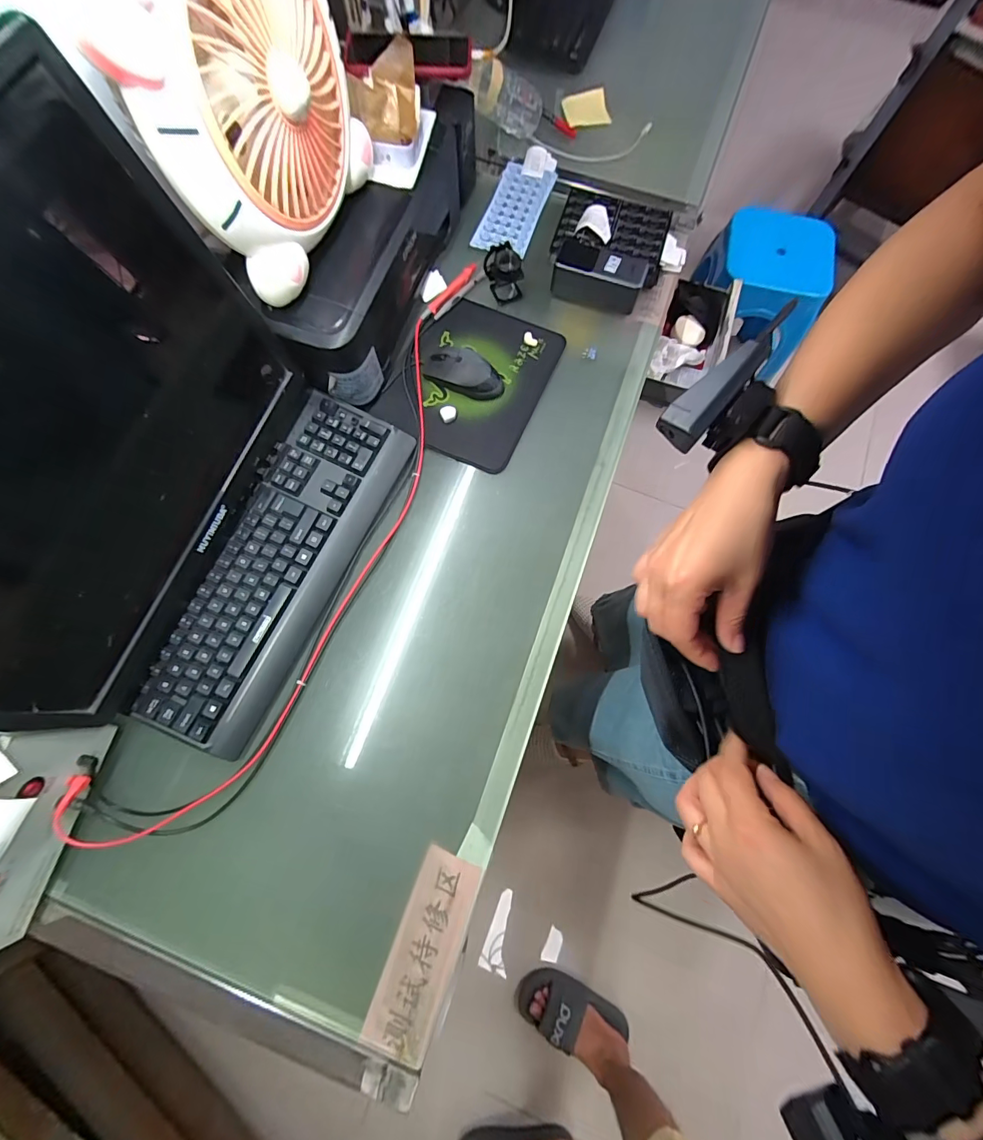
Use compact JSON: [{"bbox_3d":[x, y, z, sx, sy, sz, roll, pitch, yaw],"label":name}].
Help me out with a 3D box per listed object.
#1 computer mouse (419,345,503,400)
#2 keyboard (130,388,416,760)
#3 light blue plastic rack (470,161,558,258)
[{"bbox_3d":[-0.040,-0.278,0.583,0.121,0.035,0.060,26,76,5],"label":"computer mouse"},{"bbox_3d":[-0.249,-0.012,0.506,0.139,0.035,0.427,23,76,4],"label":"keyboard"},{"bbox_3d":[0.040,-0.596,0.692,0.084,0.015,0.188,19,75,4],"label":"light blue plastic rack"}]

